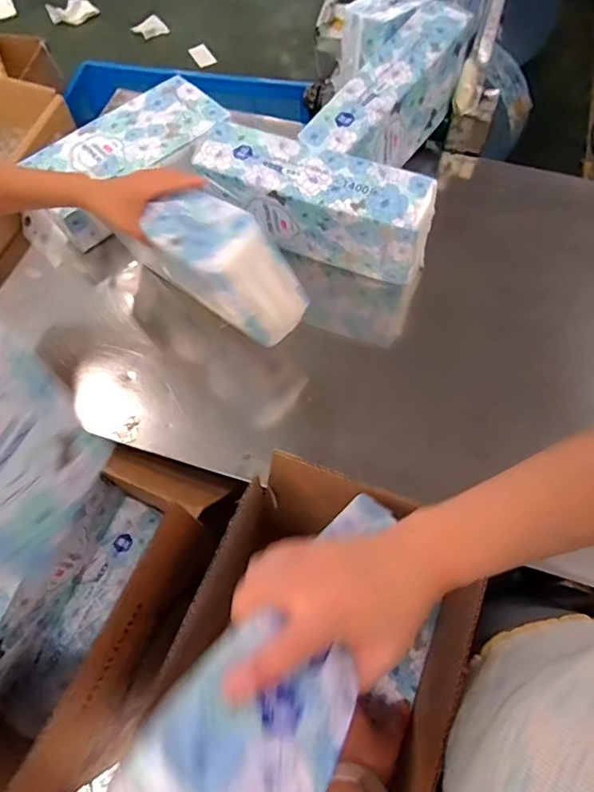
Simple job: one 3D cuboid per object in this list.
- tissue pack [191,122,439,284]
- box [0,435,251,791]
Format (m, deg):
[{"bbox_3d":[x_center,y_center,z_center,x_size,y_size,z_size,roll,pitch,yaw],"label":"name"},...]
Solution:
[{"bbox_3d":[0.028,-0.294,0.796,0.356,0.155,0.098,22,69,11],"label":"tissue pack"},{"bbox_3d":[-0.318,0.260,0.643,0.280,0.290,0.389,24,69,12],"label":"box"}]

